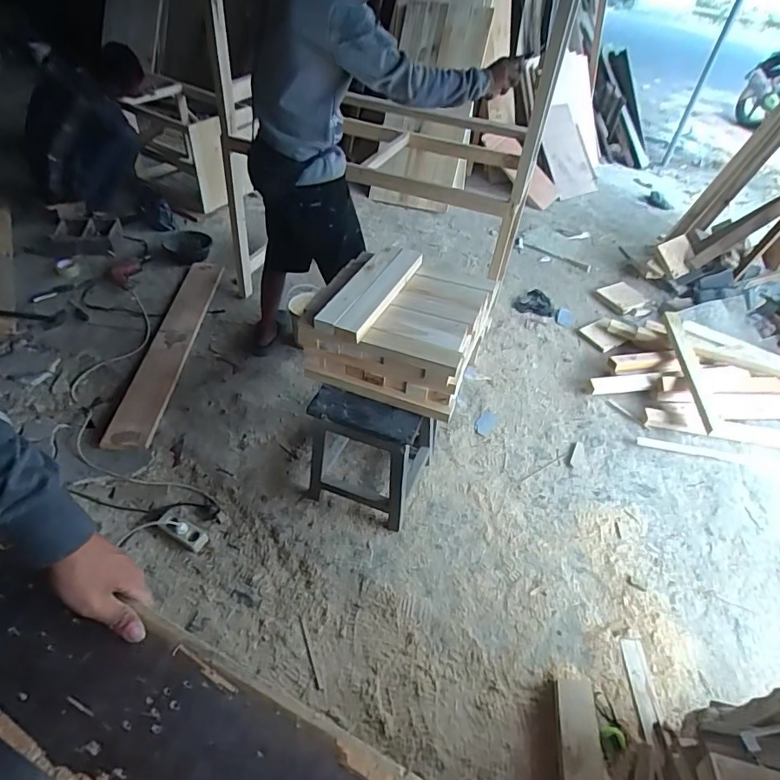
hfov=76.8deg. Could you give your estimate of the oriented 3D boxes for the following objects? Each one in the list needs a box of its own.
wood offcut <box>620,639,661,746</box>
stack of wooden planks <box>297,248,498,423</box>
[{"bbox_3d":[0.673,0.794,1.309,0.064,0.020,0.259,10,39,2],"label":"wood offcut"},{"bbox_3d":[0.039,-0.197,1.430,0.460,0.222,0.458,18,46,12],"label":"stack of wooden planks"}]

